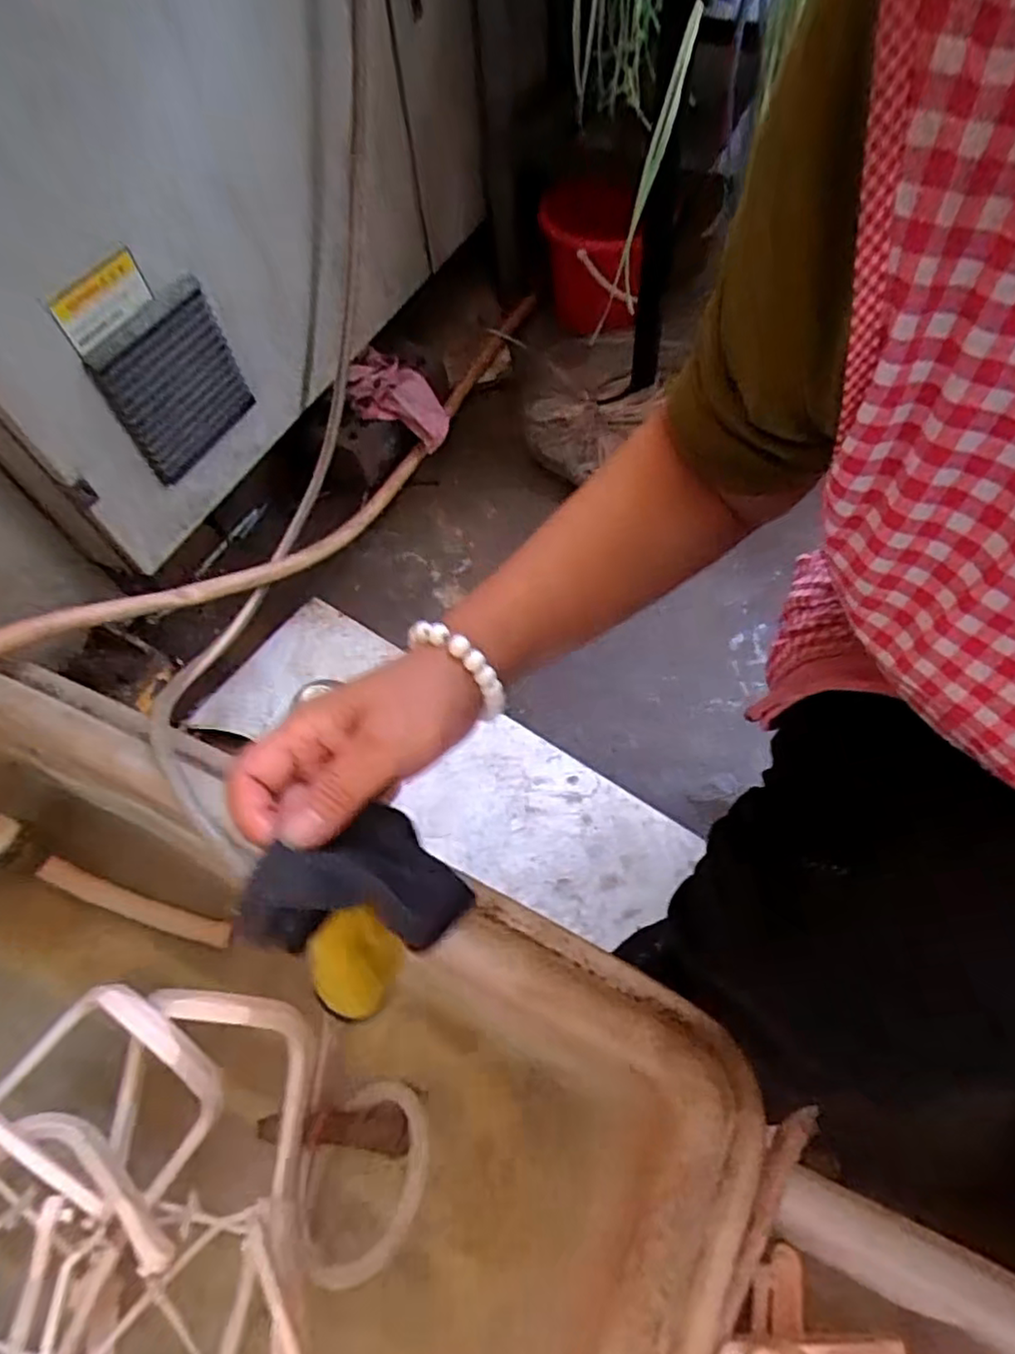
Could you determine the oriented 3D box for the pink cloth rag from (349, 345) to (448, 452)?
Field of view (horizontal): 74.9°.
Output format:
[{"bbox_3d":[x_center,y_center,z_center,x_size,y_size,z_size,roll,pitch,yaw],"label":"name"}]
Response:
[{"bbox_3d":[-0.173,-0.447,1.069,0.042,0.177,0.127,12,79,49],"label":"pink cloth rag"}]

